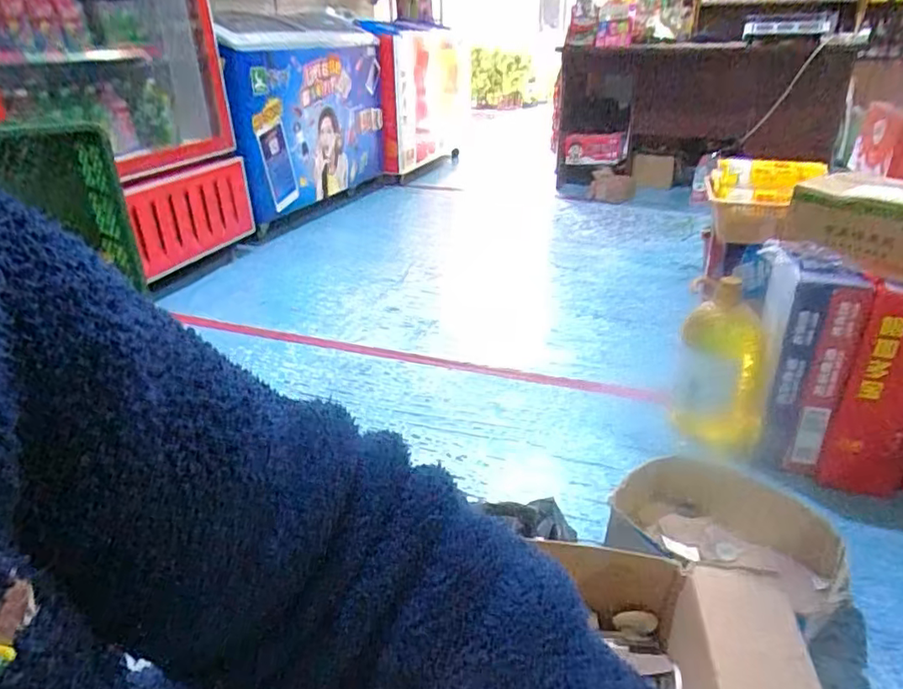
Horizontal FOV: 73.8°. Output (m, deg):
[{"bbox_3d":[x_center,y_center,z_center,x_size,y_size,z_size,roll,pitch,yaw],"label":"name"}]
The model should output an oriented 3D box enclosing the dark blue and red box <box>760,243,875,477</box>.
[{"bbox_3d":[0.671,0.032,1.163,0.128,0.405,0.181,6,28,14],"label":"dark blue and red box"}]

